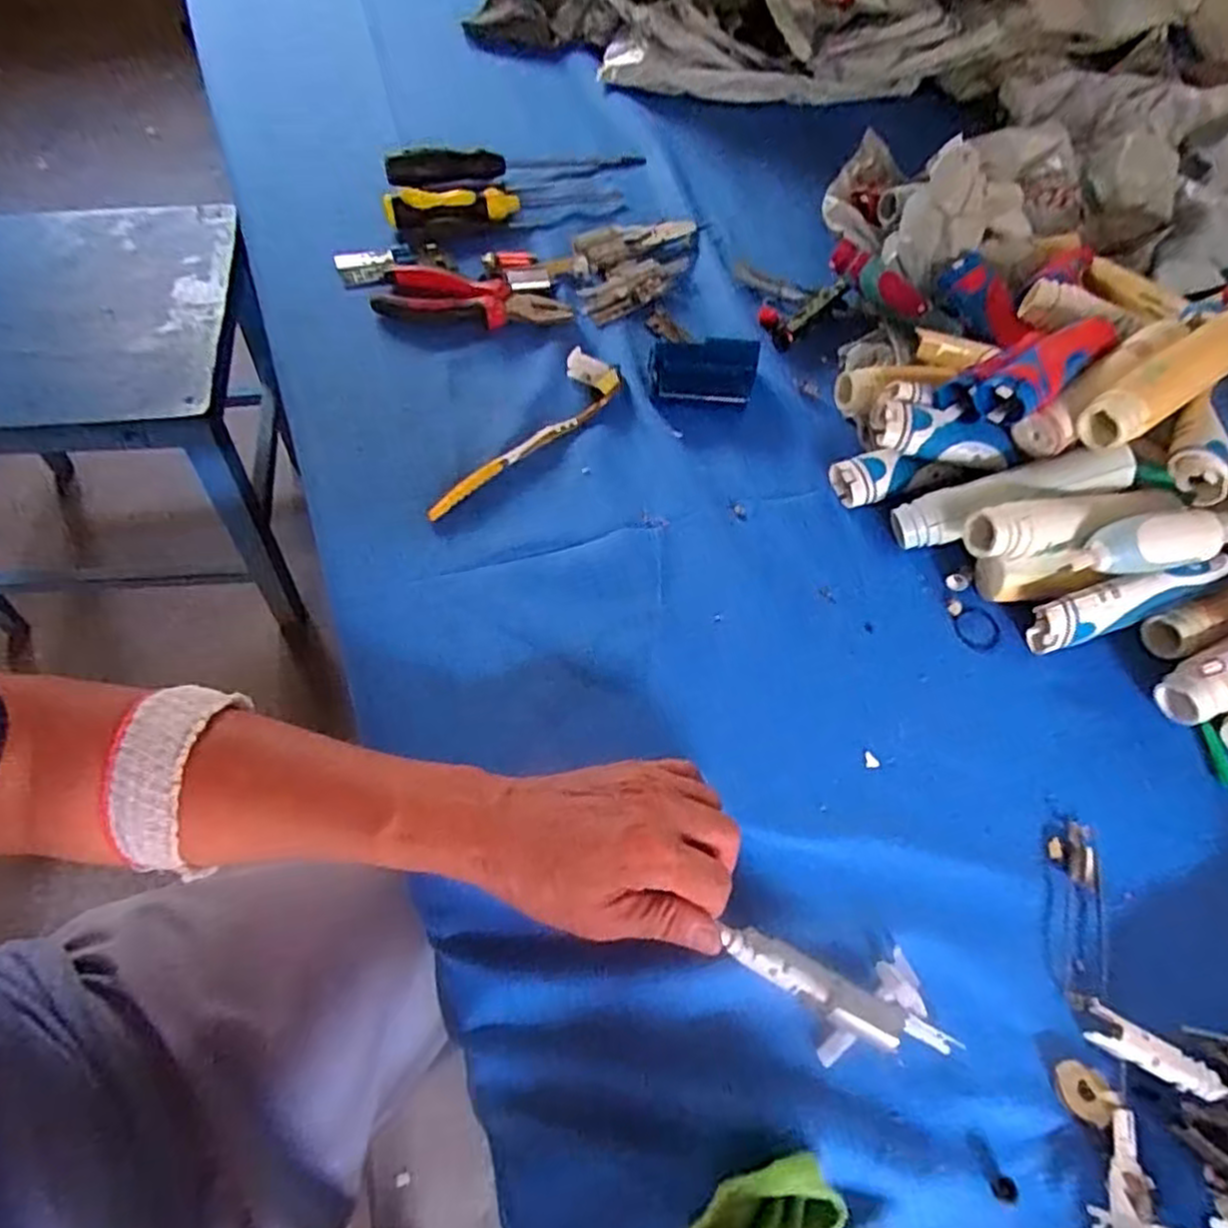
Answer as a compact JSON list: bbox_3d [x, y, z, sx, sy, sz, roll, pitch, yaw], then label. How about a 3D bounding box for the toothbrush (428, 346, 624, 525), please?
[{"bbox_3d":[-0.056,-0.122,0.520,0.045,0.013,0.183,29,60,12],"label":"toothbrush"}]

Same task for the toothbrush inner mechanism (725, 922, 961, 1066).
[{"bbox_3d":[0.107,0.179,0.345,0.116,0.020,0.053,24,61,-4],"label":"toothbrush inner mechanism"}]

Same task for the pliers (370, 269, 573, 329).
[{"bbox_3d":[-0.115,-0.256,0.597,0.154,0.014,0.048,10,58,0],"label":"pliers"}]

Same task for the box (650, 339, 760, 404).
[{"bbox_3d":[0.067,-0.182,0.554,0.077,0.016,0.050,6,82,3],"label":"box"}]

